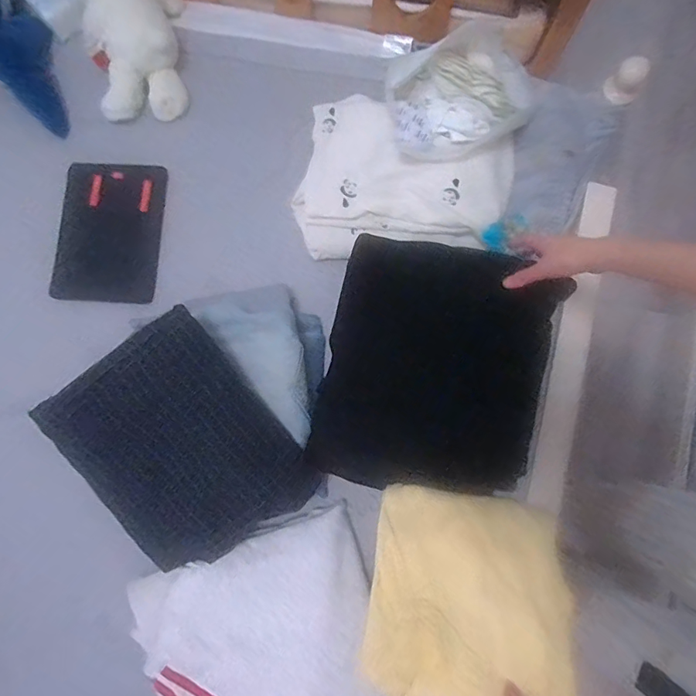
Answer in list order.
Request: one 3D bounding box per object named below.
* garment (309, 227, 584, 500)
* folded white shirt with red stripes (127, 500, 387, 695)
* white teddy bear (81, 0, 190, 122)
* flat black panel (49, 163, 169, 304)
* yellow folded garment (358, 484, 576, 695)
[{"bbox_3d":[0.126,0.031,0.668,0.306,0.029,0.353,12,96,3],"label":"garment"},{"bbox_3d":[-0.115,0.412,0.620,0.322,0.059,0.288,-20,80,-3],"label":"folded white shirt with red stripes"},{"bbox_3d":[-0.370,-0.545,0.781,0.156,0.107,0.296,-12,80,-1],"label":"white teddy bear"},{"bbox_3d":[-0.405,-0.199,0.779,0.163,0.015,0.242,4,82,-8],"label":"flat black panel"},{"bbox_3d":[0.153,0.308,0.580,0.241,0.017,0.241,8,62,8],"label":"yellow folded garment"}]

